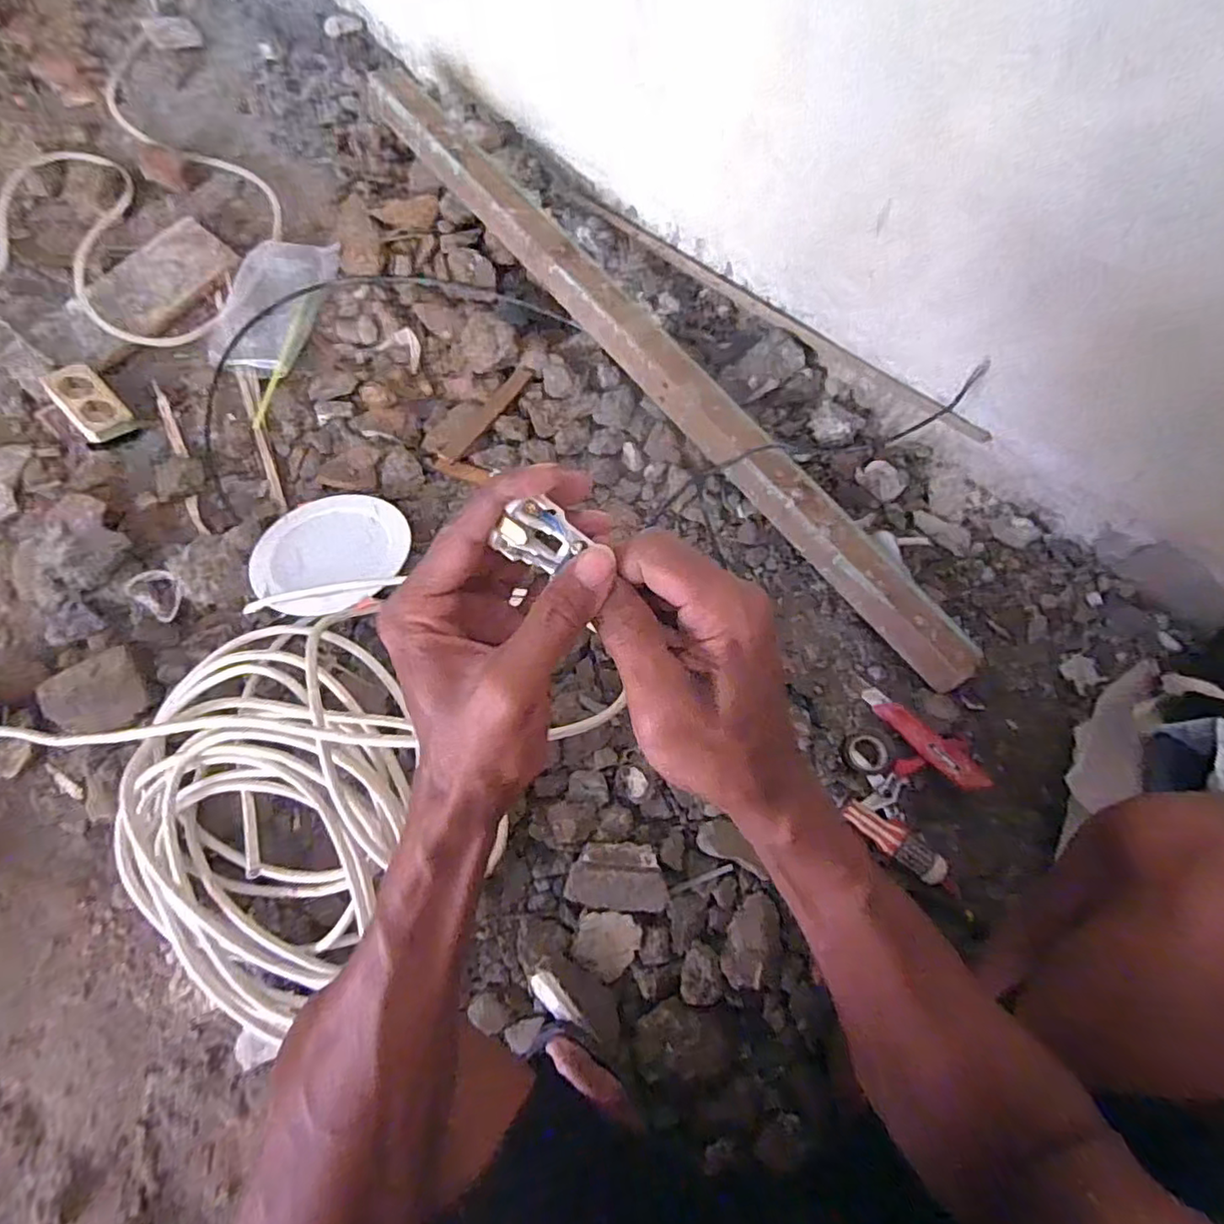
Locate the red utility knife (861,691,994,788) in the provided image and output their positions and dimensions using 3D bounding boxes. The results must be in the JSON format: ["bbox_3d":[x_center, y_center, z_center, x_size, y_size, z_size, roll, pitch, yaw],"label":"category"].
[{"bbox_3d":[0.344,0.141,0.687,0.030,0.011,0.147,-40,64,-10],"label":"red utility knife"}]

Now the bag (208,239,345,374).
[{"bbox_3d":[-0.472,-0.432,0.859,0.123,0.023,0.217,12,76,1],"label":"bag"}]

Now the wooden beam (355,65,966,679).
[{"bbox_3d":[0.049,-0.328,0.784,0.077,0.047,1.073,-39,76,-12],"label":"wooden beam"}]

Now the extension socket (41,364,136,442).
[{"bbox_3d":[-0.671,-0.267,0.795,0.062,0.028,0.111,-36,86,-33],"label":"extension socket"}]

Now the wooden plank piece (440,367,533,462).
[{"bbox_3d":[-0.164,-0.264,0.821,0.029,0.007,0.176,26,66,15],"label":"wooden plank piece"}]

